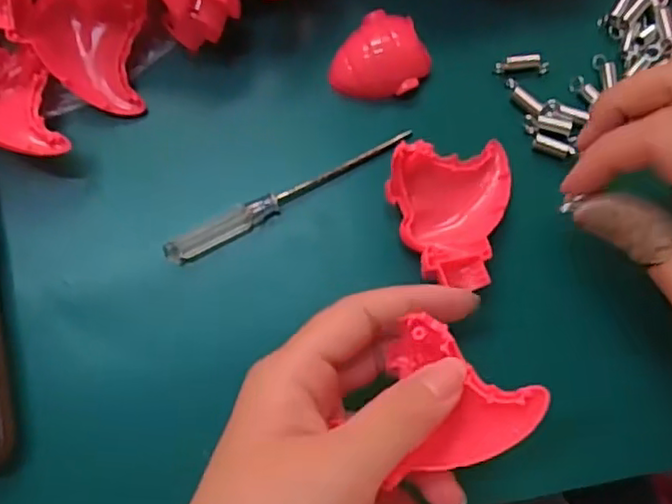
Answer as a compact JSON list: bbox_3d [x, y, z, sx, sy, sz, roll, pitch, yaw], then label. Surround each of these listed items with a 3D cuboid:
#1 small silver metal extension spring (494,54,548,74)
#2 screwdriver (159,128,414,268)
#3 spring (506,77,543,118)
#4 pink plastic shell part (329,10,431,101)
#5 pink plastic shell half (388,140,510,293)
[{"bbox_3d":[0.086,-0.087,0.306,0.024,0.007,0.007,0,81,-2],"label":"small silver metal extension spring"},{"bbox_3d":[-0.020,-0.025,0.295,0.118,0.009,0.010,-27,81,-7],"label":"screwdriver"},{"bbox_3d":[0.085,-0.071,0.304,0.007,0.005,0.021,-41,85,-7],"label":"spring"},{"bbox_3d":[0.022,-0.087,0.303,0.037,0.012,0.042,33,80,4],"label":"pink plastic shell part"},{"bbox_3d":[0.052,-0.016,0.285,0.054,0.023,0.062,-7,80,-3],"label":"pink plastic shell half"}]

